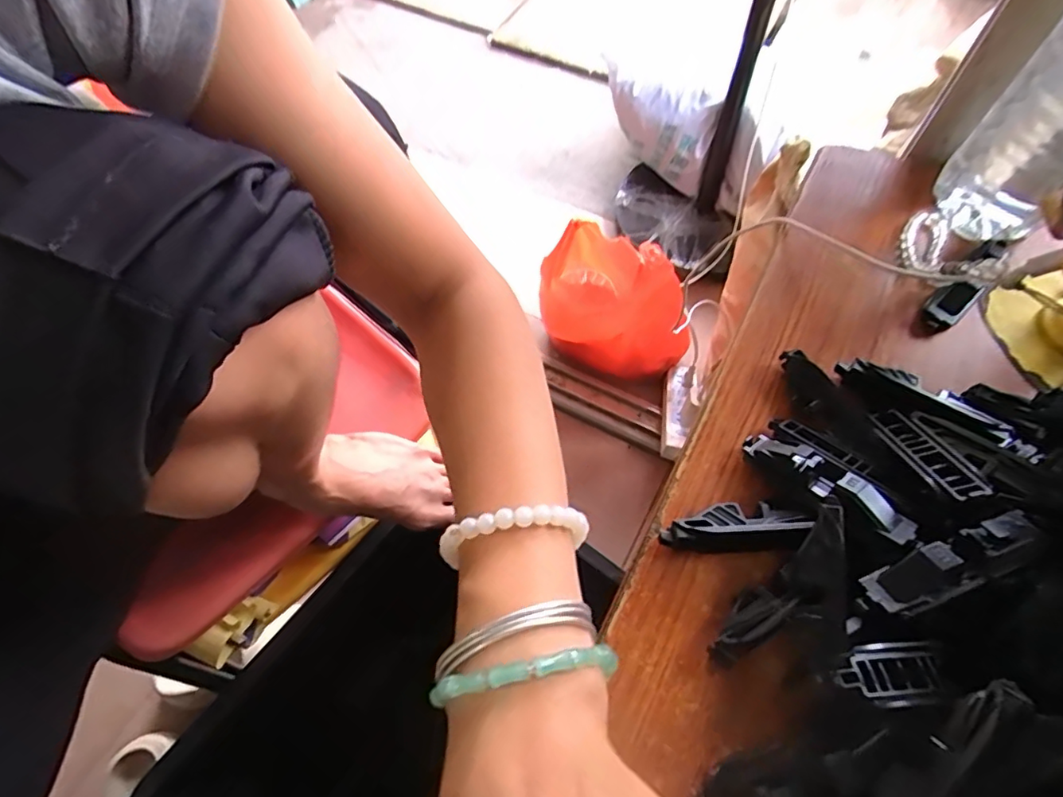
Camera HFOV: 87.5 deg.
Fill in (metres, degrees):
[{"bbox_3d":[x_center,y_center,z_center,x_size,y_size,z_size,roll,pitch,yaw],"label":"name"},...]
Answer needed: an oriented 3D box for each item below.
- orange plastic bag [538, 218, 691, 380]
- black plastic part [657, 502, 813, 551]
[{"bbox_3d":[0.134,-0.162,0.911,0.137,0.243,0.232,-32,65,-16],"label":"orange plastic bag"},{"bbox_3d":[0.092,0.061,0.257,0.063,0.020,0.021,-6,61,-3],"label":"black plastic part"}]

